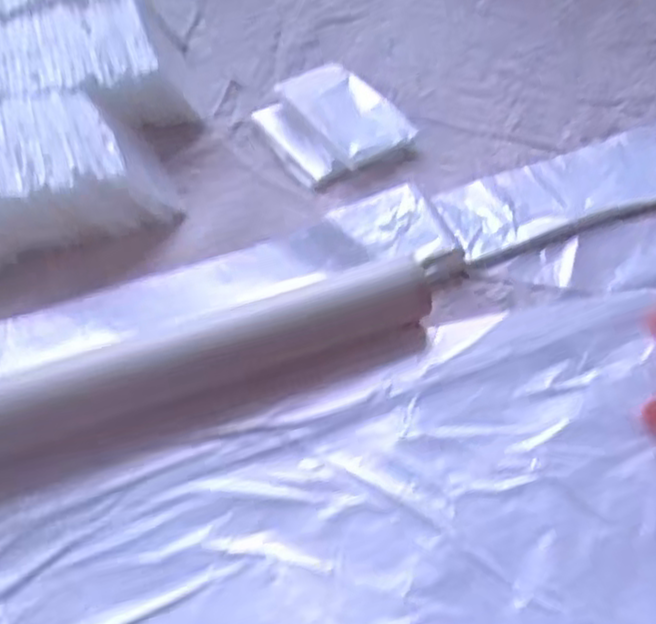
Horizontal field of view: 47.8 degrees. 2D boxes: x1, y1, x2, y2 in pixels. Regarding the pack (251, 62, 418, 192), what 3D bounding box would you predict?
[{"bbox_3d":[0.003,-0.136,0.527,0.088,0.018,0.098,-30,61,-20],"label":"pack"}]

